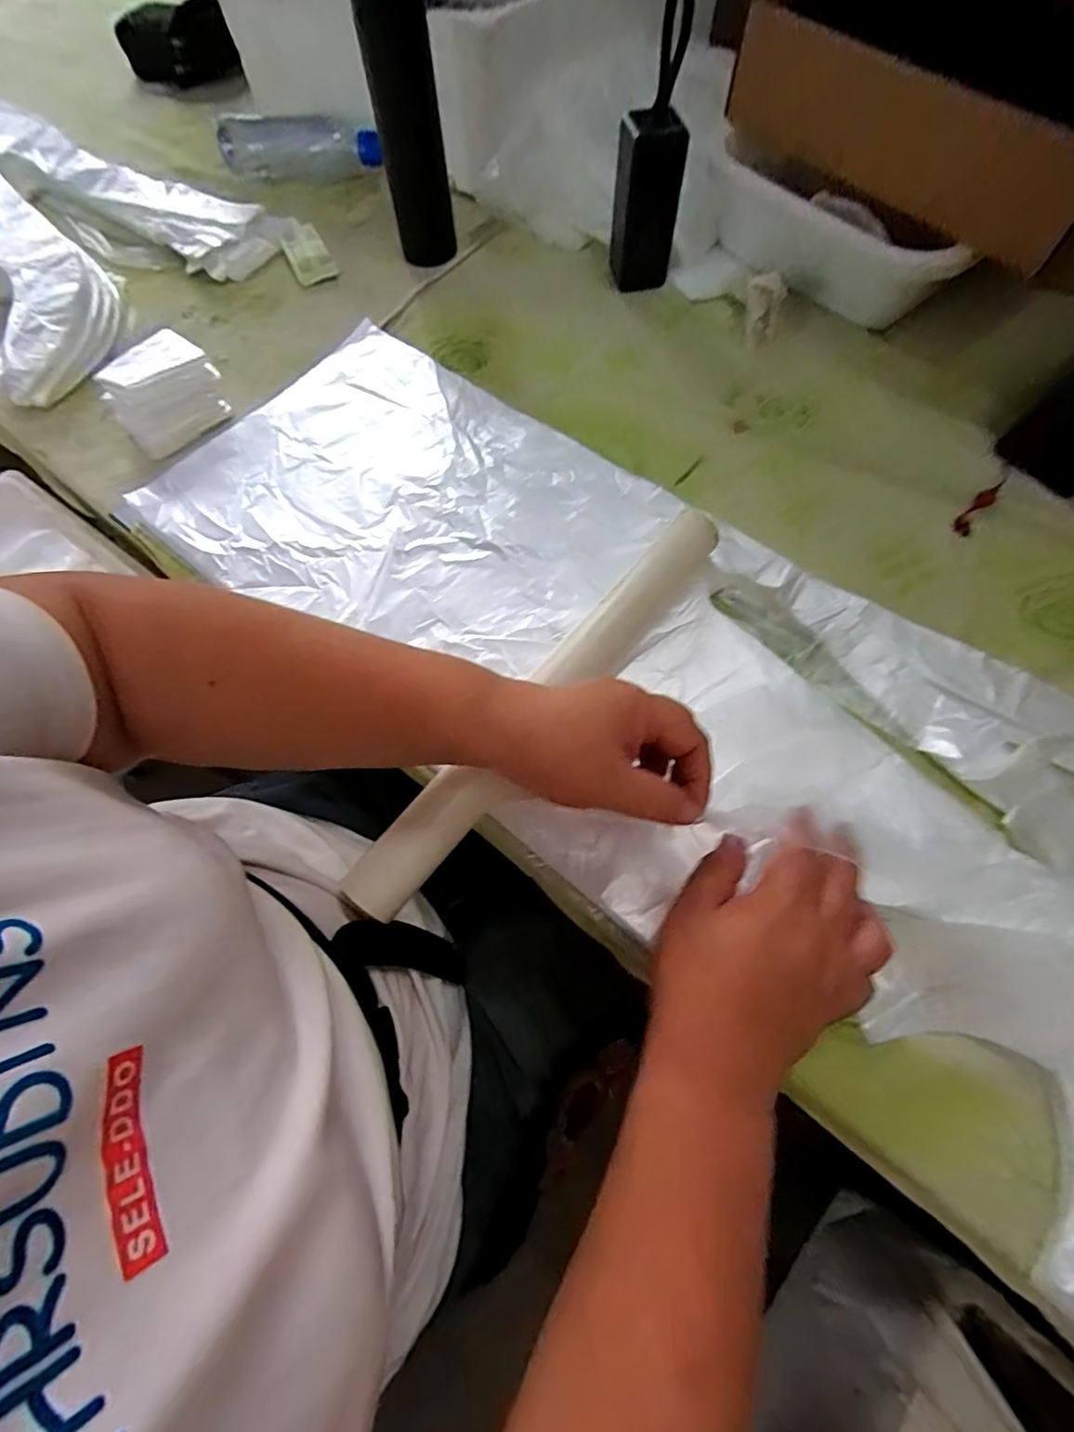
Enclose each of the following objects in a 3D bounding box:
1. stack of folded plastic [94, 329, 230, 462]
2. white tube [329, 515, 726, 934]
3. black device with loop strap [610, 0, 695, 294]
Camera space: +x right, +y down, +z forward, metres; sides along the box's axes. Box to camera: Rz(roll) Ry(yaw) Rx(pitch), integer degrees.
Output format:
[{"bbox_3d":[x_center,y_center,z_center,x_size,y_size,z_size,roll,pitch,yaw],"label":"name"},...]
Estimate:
[{"bbox_3d":[-0.356,-0.308,0.533,0.072,0.055,0.097,37,72,16],"label":"stack of folded plastic"},{"bbox_3d":[0.013,-0.010,0.390,0.043,0.034,0.364,38,72,17],"label":"white tube"},{"bbox_3d":[0.107,-0.521,0.523,0.063,0.205,0.031,6,66,4],"label":"black device with loop strap"}]

